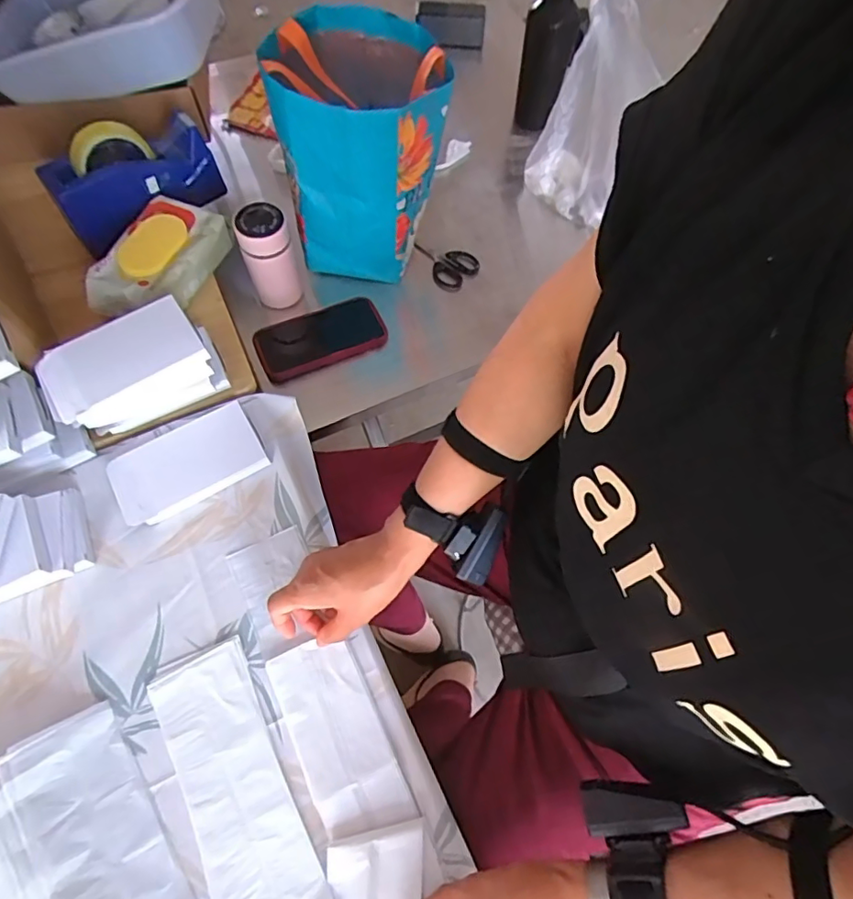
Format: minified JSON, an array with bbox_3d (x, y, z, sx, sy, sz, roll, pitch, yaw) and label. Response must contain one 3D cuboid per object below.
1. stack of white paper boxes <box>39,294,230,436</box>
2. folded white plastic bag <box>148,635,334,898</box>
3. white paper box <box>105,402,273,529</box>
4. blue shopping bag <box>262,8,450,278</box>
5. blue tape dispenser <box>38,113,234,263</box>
[{"bbox_3d":[-0.322,-0.082,0.603,0.164,0.100,0.087,-32,71,-15],"label":"stack of white paper boxes"},{"bbox_3d":[-0.167,0.298,0.467,0.087,0.008,0.251,-25,69,-13],"label":"folded white plastic bag"},{"bbox_3d":[-0.264,0.015,0.595,0.155,0.018,0.091,-29,70,-15],"label":"white paper box"},{"bbox_3d":[-0.086,-0.400,0.726,0.203,0.248,0.236,-8,66,-6],"label":"blue shopping bag"},{"bbox_3d":[-0.380,-0.355,0.706,0.205,0.122,0.062,-36,72,-17],"label":"blue tape dispenser"}]

